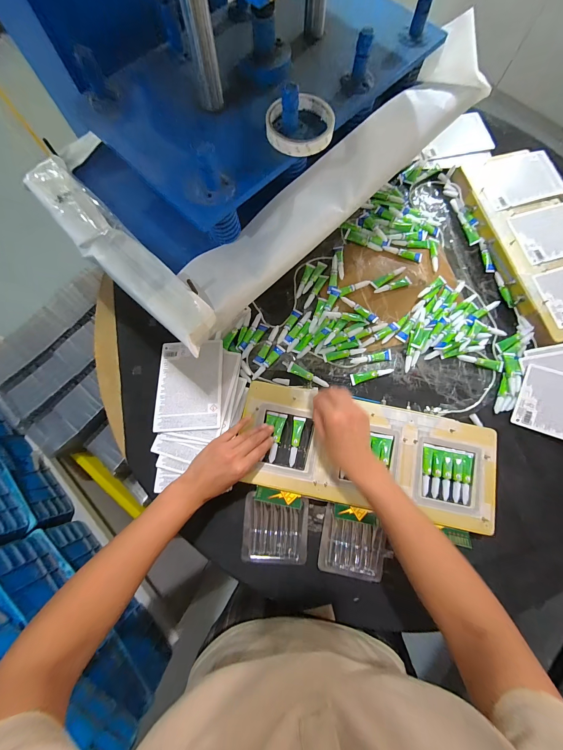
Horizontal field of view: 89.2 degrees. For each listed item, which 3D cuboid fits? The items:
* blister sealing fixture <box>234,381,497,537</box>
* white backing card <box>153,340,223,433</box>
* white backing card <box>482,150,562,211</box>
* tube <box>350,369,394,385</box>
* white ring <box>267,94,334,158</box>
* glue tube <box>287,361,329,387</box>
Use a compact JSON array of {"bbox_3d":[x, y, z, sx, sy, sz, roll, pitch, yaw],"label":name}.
[{"bbox_3d":[0.140,0.131,0.476,0.415,0.014,0.168,11,76,3],"label":"blister sealing fixture"},{"bbox_3d":[-0.164,0.015,0.514,0.114,0.009,0.166,-5,67,2],"label":"white backing card"},{"bbox_3d":[0.514,-0.420,0.610,0.170,0.008,0.123,-15,76,-5],"label":"white backing card"},{"bbox_3d":[0.171,-0.001,0.541,0.082,0.007,0.019,-15,76,-5],"label":"tube"},{"bbox_3d":[0.026,-0.326,0.374,0.085,0.018,0.084,0,75,-1],"label":"white ring"},{"bbox_3d":[0.051,-0.001,0.535,0.081,0.007,0.019,24,76,5],"label":"glue tube"}]

